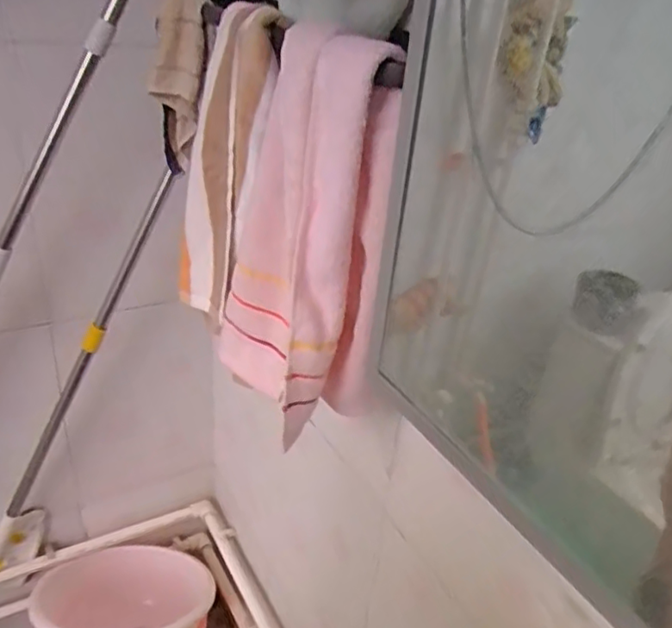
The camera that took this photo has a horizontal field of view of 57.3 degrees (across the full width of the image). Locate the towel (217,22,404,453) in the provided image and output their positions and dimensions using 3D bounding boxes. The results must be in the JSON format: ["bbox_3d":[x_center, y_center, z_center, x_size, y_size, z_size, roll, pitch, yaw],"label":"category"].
[{"bbox_3d":[-0.029,-0.063,0.560,0.105,0.335,0.149,-13,35,-29],"label":"towel"}]

